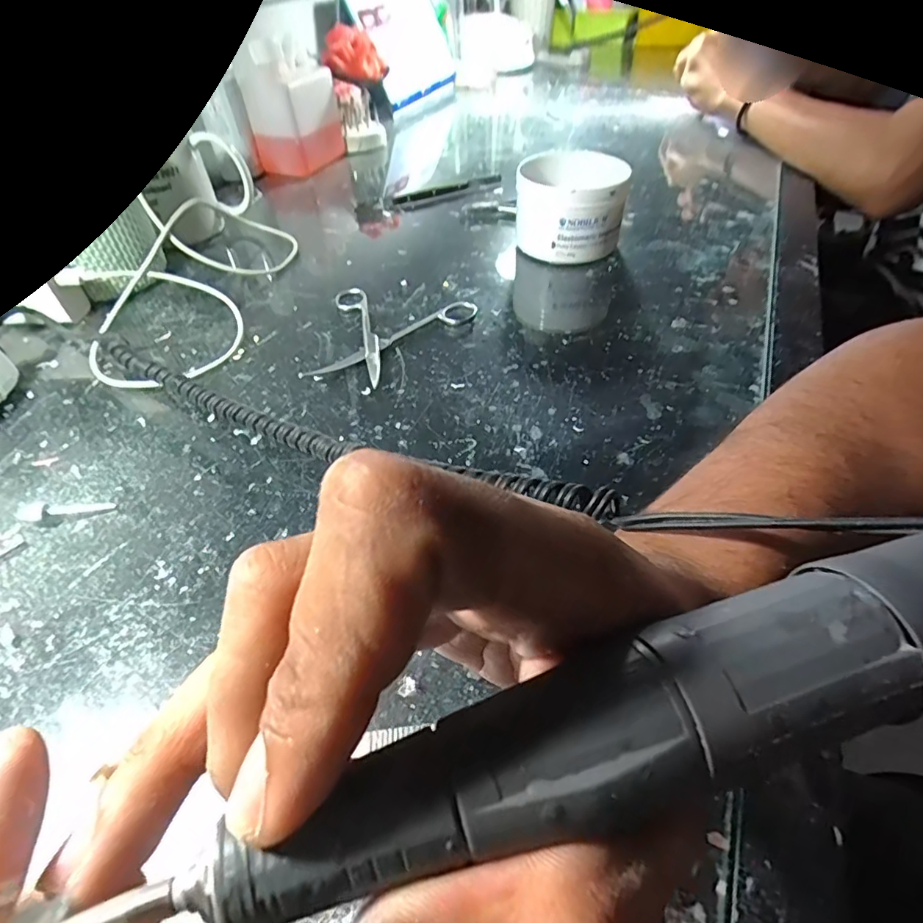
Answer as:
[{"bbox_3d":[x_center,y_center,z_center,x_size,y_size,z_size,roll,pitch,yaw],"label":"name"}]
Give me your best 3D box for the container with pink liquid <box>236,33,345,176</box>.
[{"bbox_3d":[-0.192,-0.411,0.613,0.070,0.118,0.083,20,50,21],"label":"container with pink liquid"}]

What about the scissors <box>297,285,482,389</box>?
[{"bbox_3d":[-0.058,-0.092,0.384,0.109,0.007,0.108,13,48,15],"label":"scissors"}]

